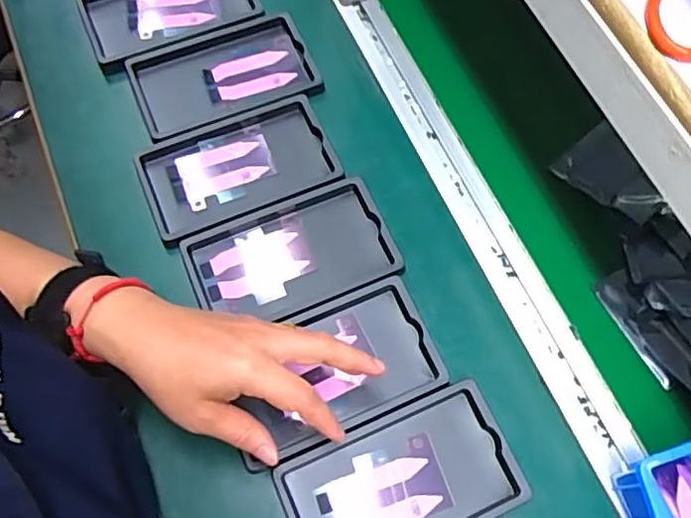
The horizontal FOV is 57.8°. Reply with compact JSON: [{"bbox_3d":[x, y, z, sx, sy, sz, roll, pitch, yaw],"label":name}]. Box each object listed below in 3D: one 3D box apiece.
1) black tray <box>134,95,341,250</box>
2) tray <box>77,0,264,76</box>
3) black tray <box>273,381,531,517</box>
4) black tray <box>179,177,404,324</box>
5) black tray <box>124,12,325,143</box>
[{"bbox_3d":[-0.091,-0.078,0.537,0.158,0.012,0.097,-22,69,-12],"label":"black tray"},{"bbox_3d":[-0.168,-0.242,0.601,0.160,0.016,0.097,-22,69,-12],"label":"tray"},{"bbox_3d":[0.039,0.160,0.442,0.158,0.018,0.093,-22,69,-11],"label":"black tray"},{"bbox_3d":[-0.043,-0.001,0.507,0.159,0.014,0.094,-19,68,-11],"label":"black tray"},{"bbox_3d":[-0.111,-0.168,0.573,0.159,0.013,0.095,-20,68,-11],"label":"black tray"}]

